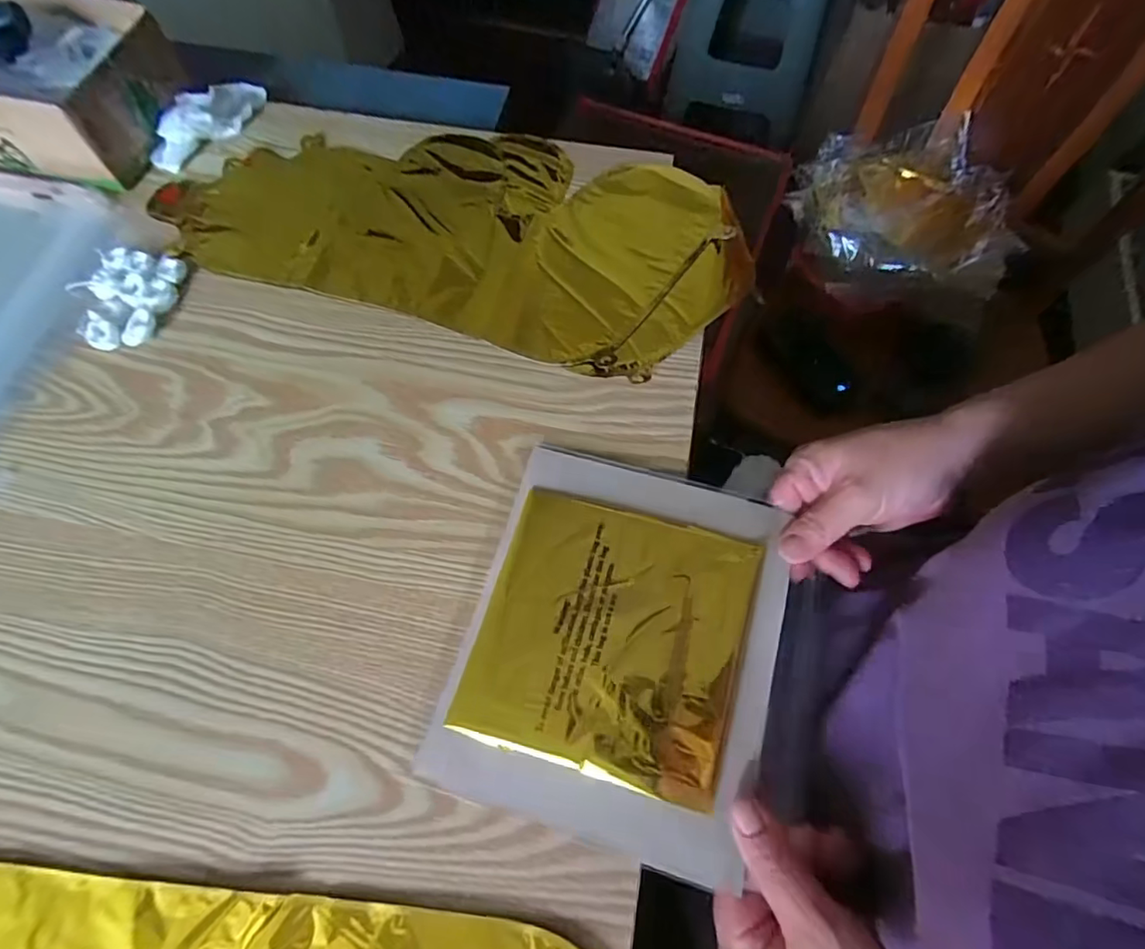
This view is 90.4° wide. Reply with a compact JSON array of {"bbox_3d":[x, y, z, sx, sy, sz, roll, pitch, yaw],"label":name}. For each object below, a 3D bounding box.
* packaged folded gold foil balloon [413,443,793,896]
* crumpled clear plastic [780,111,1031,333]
[{"bbox_3d":[0.025,0.085,0.309,0.161,0.018,0.193,15,66,7],"label":"packaged folded gold foil balloon"},{"bbox_3d":[0.439,-0.346,0.758,0.269,0.061,0.297,7,66,2],"label":"crumpled clear plastic"}]

